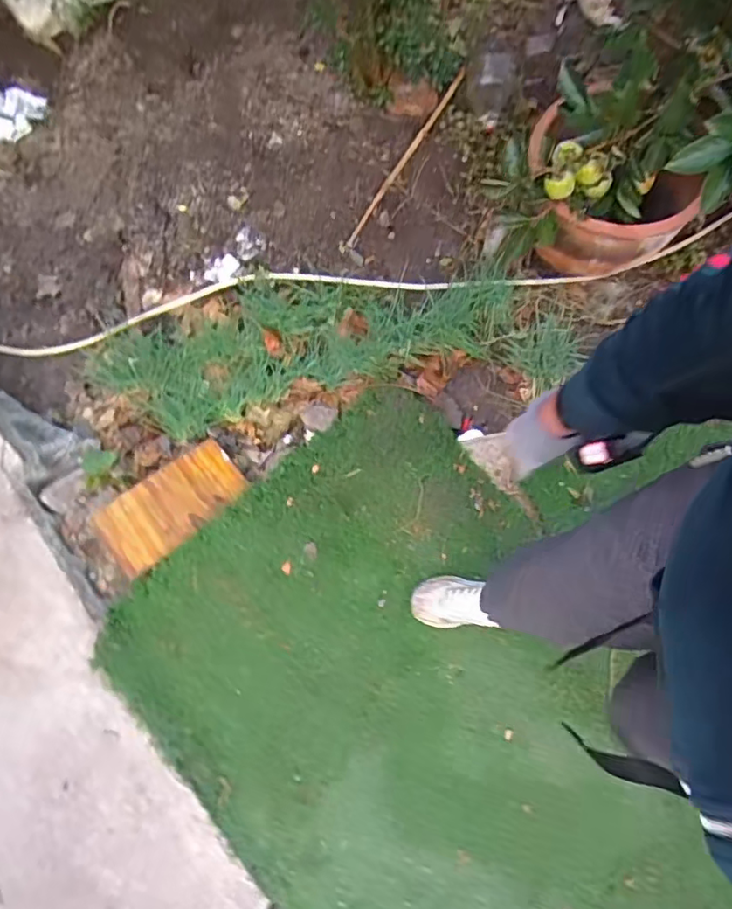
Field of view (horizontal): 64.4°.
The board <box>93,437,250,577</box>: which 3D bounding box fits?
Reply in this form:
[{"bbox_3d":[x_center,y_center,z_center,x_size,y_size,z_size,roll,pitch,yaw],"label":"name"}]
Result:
[{"bbox_3d":[-0.443,0.111,1.331,0.322,0.034,0.165,-41,77,-12],"label":"board"}]

